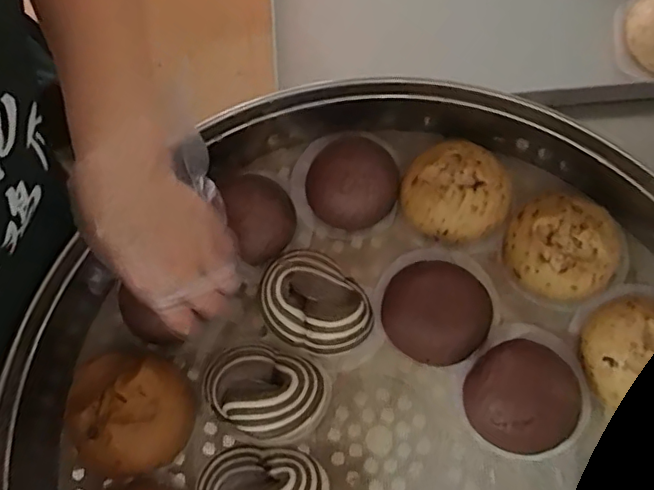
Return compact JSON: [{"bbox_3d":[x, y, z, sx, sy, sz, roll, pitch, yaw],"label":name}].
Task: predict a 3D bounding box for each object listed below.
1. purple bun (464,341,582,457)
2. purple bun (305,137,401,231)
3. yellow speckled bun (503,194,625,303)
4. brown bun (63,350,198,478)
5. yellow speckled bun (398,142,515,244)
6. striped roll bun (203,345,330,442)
[{"bbox_3d":[0.135,0.106,0.404,0.069,0.042,0.073,-1,73,2],"label":"purple bun"},{"bbox_3d":[0.021,-0.051,0.464,0.072,0.042,0.070,-1,73,2],"label":"purple bun"},{"bbox_3d":[0.175,0.000,0.427,0.079,0.051,0.077,-1,73,2],"label":"yellow speckled bun"},{"bbox_3d":[-0.147,0.125,0.422,0.082,0.051,0.086,-1,73,2],"label":"brown bun"},{"bbox_3d":[0.101,-0.043,0.449,0.080,0.049,0.080,-27,74,-6],"label":"yellow speckled bun"},{"bbox_3d":[-0.047,0.108,0.424,0.090,0.039,0.070,18,74,7],"label":"striped roll bun"}]

